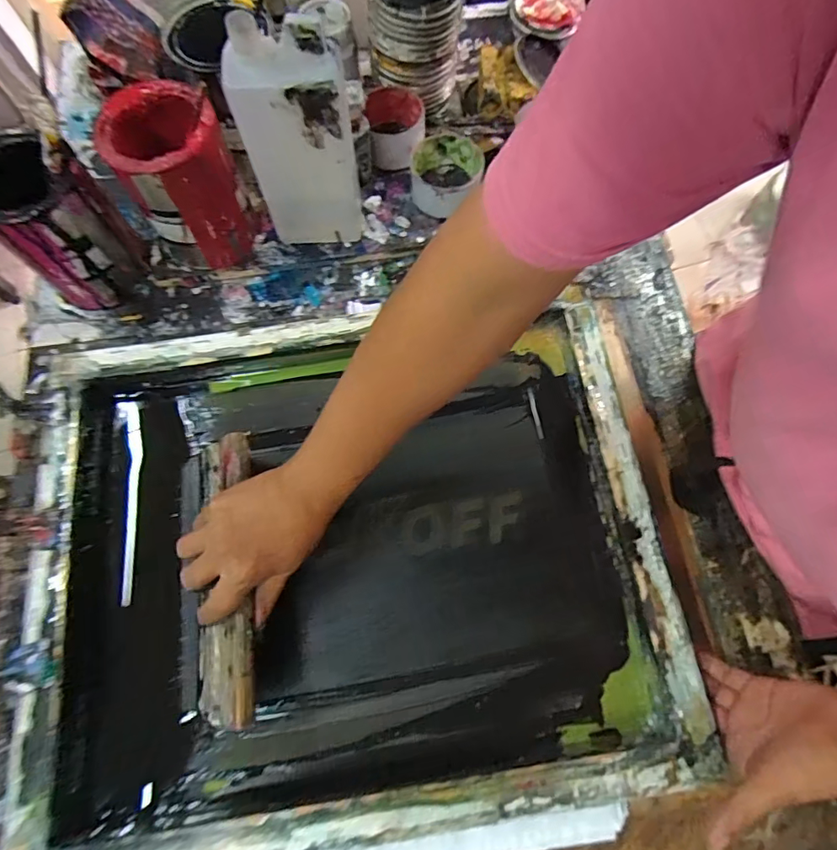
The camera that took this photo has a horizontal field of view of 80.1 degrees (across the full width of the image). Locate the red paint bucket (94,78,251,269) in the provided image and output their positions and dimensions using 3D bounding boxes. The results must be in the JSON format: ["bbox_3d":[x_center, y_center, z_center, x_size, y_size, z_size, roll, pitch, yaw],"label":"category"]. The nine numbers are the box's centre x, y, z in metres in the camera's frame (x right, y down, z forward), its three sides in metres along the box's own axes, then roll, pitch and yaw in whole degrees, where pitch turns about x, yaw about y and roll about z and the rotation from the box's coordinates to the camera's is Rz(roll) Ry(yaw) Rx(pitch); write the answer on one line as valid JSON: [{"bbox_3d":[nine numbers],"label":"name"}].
[{"bbox_3d":[-0.238,-0.248,0.522,0.100,0.161,0.108,0,73,0],"label":"red paint bucket"}]

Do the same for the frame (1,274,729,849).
[{"bbox_3d":[-0.064,0.107,0.462,0.545,0.067,0.446,-8,73,-2],"label":"frame"}]

